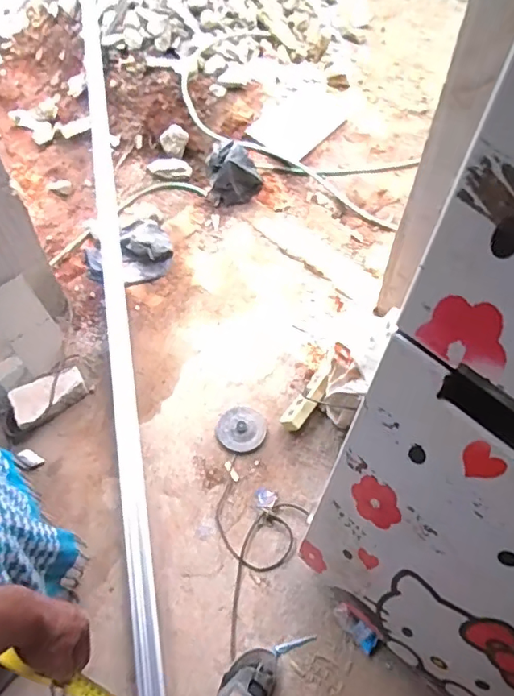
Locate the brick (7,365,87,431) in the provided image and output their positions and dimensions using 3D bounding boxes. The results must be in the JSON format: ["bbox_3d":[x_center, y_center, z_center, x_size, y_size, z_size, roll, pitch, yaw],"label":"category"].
[{"bbox_3d":[-0.598,0.141,1.508,0.214,0.074,0.114,-32,61,-20],"label":"brick"}]

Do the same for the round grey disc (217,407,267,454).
[{"bbox_3d":[-0.043,0.228,1.487,0.133,0.025,0.125,0,55,0],"label":"round grey disc"}]

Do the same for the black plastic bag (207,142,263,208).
[{"bbox_3d":[-0.078,-0.605,1.886,0.196,0.214,0.133,-2,55,-1],"label":"black plastic bag"}]

